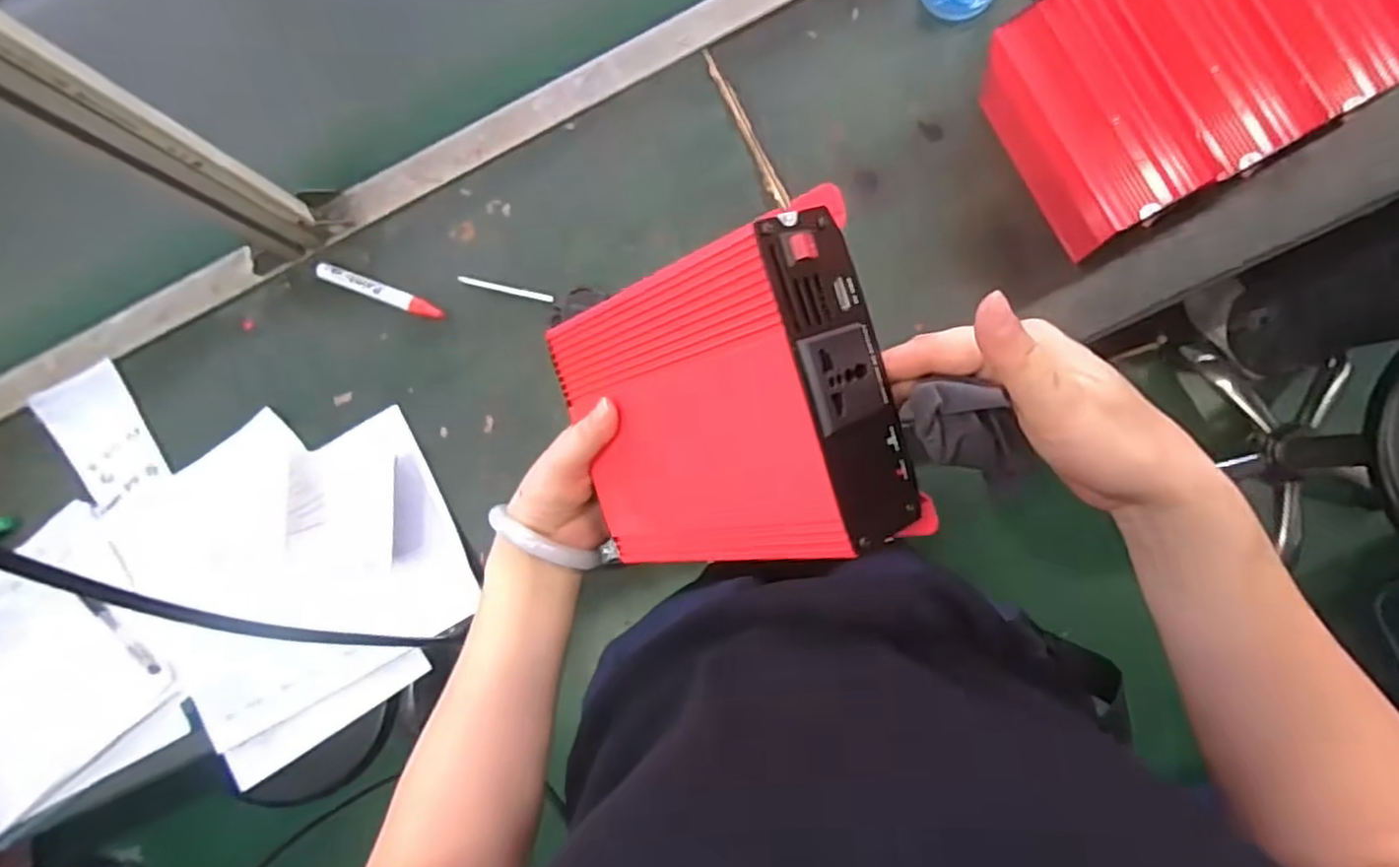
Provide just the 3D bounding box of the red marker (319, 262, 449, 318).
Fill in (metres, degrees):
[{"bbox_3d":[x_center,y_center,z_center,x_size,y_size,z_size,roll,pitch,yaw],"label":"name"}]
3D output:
[{"bbox_3d":[-0.305,-0.135,0.670,0.125,0.019,0.017,21,90,7],"label":"red marker"}]

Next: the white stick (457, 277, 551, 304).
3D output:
[{"bbox_3d":[-0.179,-0.133,0.648,0.094,0.006,0.008,14,89,6],"label":"white stick"}]

